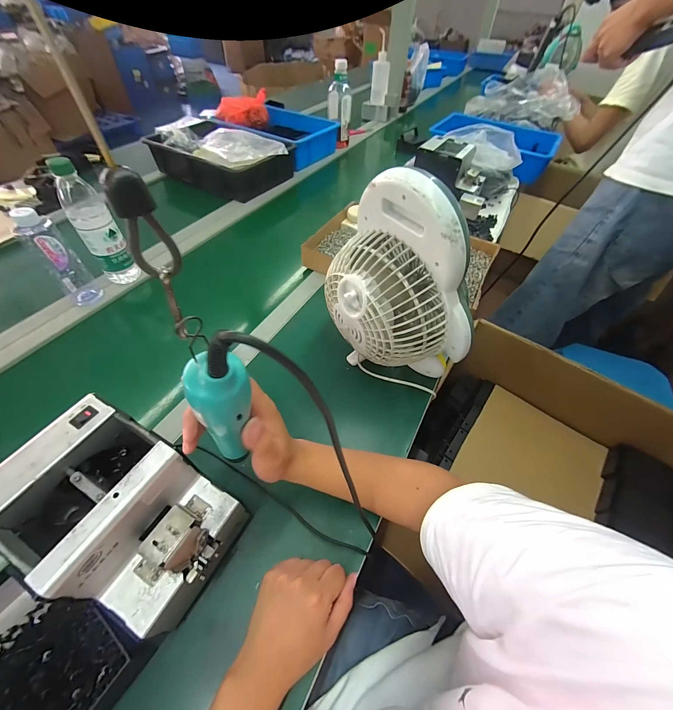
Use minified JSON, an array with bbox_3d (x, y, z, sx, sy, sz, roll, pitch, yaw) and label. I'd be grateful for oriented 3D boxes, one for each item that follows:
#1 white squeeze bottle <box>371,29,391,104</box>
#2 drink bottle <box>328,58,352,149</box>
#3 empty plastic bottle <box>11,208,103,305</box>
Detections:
[{"bbox_3d":[0.198,-1.250,1.329,0.076,0.205,0.078,2,52,-1],"label":"white squeeze bottle"},{"bbox_3d":[0.012,-0.913,1.108,0.086,0.235,0.079,0,52,-3],"label":"drink bottle"},{"bbox_3d":[-0.501,-0.172,0.543,0.052,0.171,0.049,-35,61,-26],"label":"empty plastic bottle"}]

